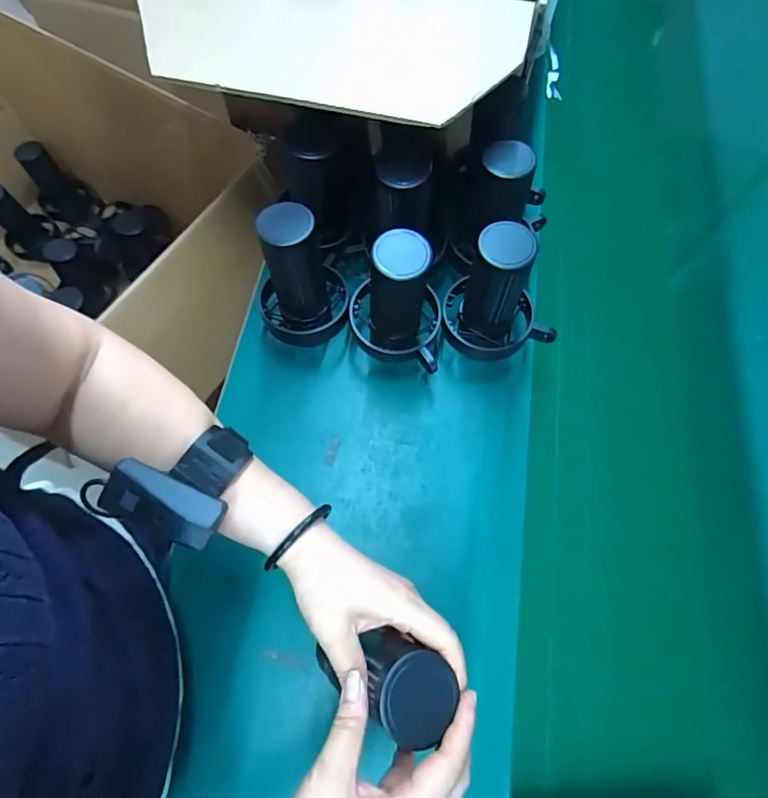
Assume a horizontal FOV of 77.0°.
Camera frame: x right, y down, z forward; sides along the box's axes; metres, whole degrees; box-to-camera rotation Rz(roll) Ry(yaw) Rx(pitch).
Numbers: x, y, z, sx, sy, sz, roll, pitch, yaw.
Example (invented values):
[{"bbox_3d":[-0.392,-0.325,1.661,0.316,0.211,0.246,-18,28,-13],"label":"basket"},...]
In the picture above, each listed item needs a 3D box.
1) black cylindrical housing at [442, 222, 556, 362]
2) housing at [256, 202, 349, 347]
[{"bbox_3d":[0.119,-0.115,0.489,0.111,0.132,0.099,-11,66,-4],"label":"black cylindrical housing"},{"bbox_3d":[-0.091,-0.129,0.503,0.094,0.161,0.113,-18,67,-7],"label":"housing"}]

